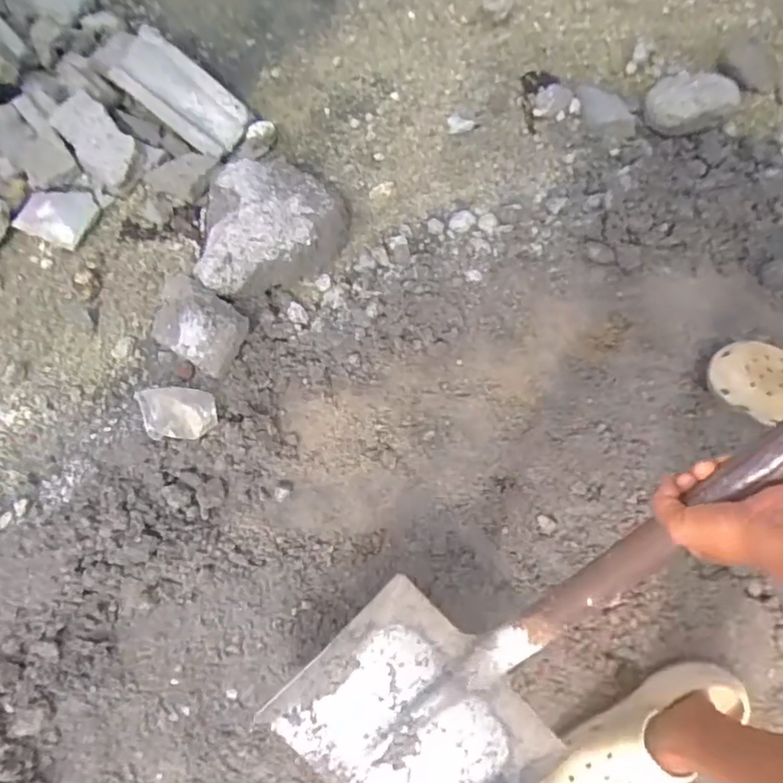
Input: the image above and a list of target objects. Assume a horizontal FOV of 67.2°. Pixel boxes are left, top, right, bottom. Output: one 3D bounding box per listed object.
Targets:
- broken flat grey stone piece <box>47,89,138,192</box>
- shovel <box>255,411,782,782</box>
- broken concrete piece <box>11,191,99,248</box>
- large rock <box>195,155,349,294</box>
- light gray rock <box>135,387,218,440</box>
[{"bbox_3d":[-0.425,-0.362,0.855,0.076,0.030,0.153,-36,79,-8],"label":"broken flat grey stone piece"},{"bbox_3d":[0.219,0.109,0.415,0.225,0.084,0.915,47,121,10],"label":"shovel"},{"bbox_3d":[-0.482,-0.258,0.852,0.094,0.022,0.082,21,77,5],"label":"broken concrete piece"},{"bbox_3d":[-0.178,-0.255,0.816,0.208,0.086,0.206,0,76,0],"label":"large rock"},{"bbox_3d":[-0.270,0.027,0.743,0.089,0.044,0.063,-5,76,-1],"label":"light gray rock"}]

